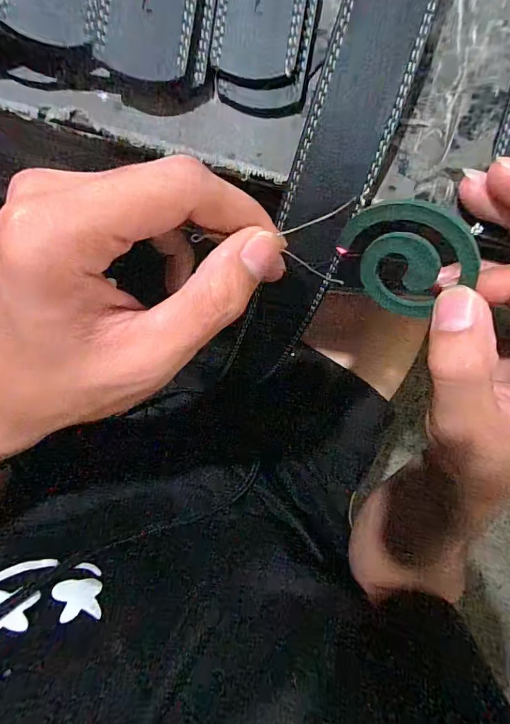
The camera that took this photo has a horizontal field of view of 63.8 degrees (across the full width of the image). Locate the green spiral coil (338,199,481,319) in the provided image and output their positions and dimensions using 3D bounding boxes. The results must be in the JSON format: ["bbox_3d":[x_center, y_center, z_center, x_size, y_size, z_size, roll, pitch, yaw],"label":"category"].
[{"bbox_3d":[0.058,-0.041,0.160,0.047,0.048,0.004,38,59,-1],"label":"green spiral coil"}]

